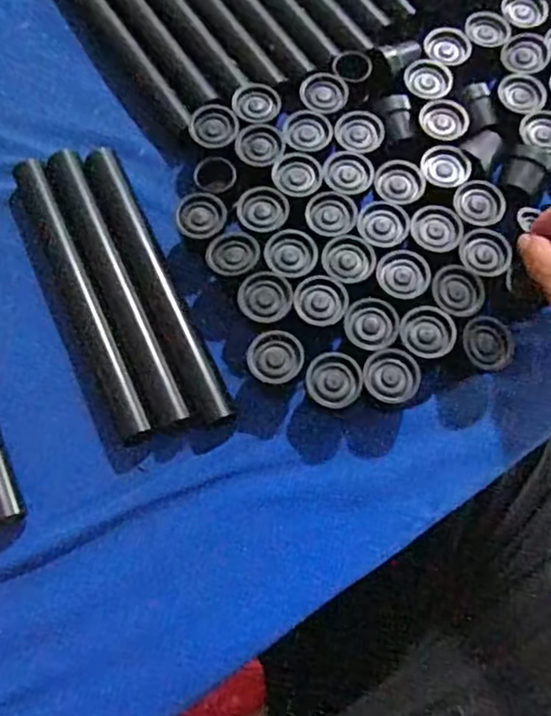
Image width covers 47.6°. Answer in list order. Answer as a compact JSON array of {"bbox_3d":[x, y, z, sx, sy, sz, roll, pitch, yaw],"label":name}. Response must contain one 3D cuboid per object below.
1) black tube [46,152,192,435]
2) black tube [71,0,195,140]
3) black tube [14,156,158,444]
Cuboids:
[{"bbox_3d":[-0.110,-0.051,0.433,0.025,0.020,0.217,-23,73,-9],"label":"black tube"},{"bbox_3d":[-0.124,-0.253,0.495,0.024,0.019,0.226,-32,74,-12],"label":"black tube"},{"bbox_3d":[-0.133,-0.042,0.424,0.025,0.019,0.216,-24,73,-9],"label":"black tube"}]

